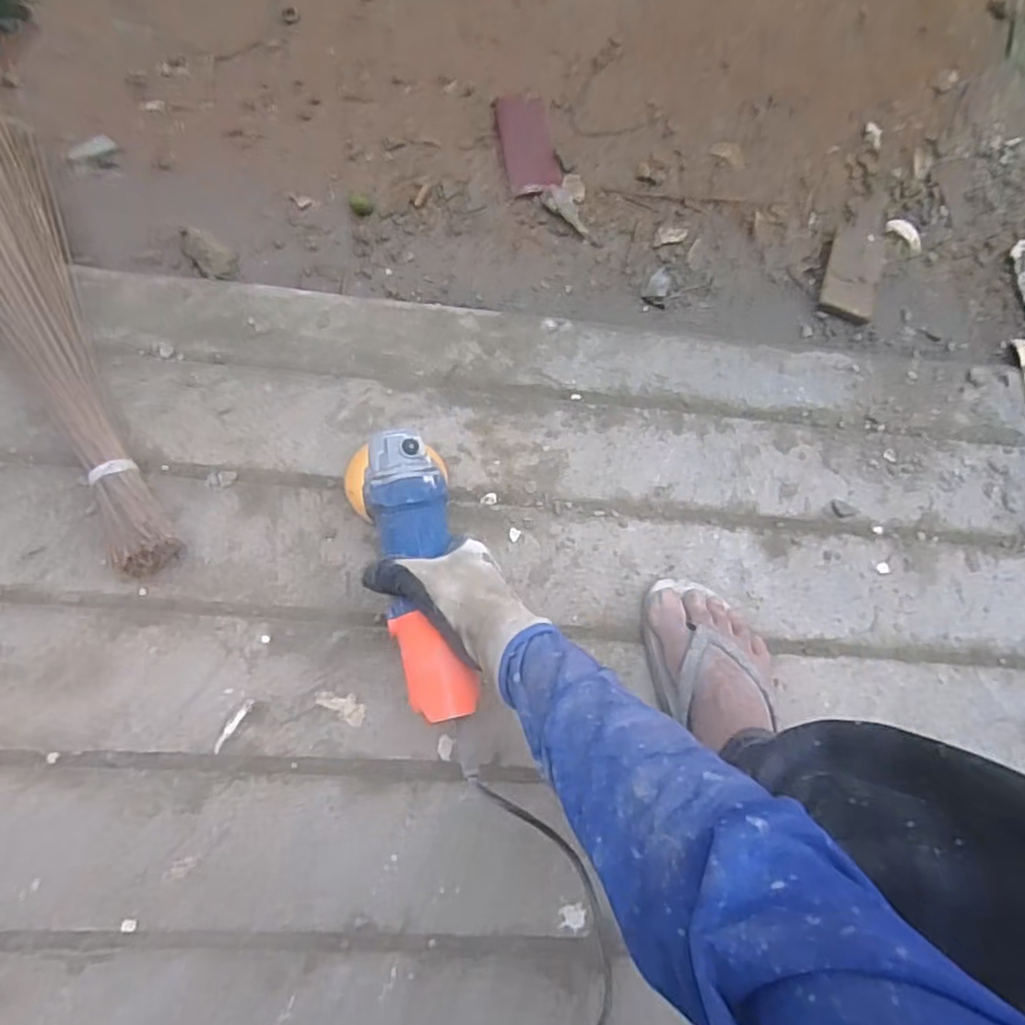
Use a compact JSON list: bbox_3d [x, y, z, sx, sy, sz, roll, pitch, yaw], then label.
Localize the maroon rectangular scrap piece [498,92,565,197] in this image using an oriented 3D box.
[{"bbox_3d":[0.020,-0.435,0.796,0.061,0.014,0.114,-12,86,-8],"label":"maroon rectangular scrap piece"}]

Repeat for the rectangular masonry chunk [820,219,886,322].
[{"bbox_3d":[0.416,-0.301,0.818,0.063,0.025,0.140,18,83,-5],"label":"rectangular masonry chunk"}]

